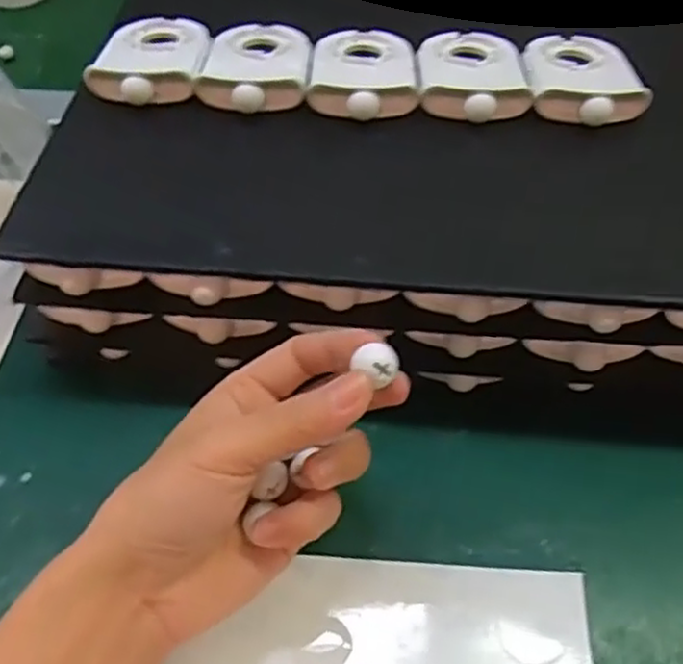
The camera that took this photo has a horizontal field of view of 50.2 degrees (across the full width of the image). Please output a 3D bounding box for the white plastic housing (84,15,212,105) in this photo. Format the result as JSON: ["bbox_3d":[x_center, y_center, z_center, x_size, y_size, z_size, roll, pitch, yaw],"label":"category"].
[{"bbox_3d":[-0.105,-0.158,0.408,0.059,0.018,0.083,0,51,-1],"label":"white plastic housing"}]

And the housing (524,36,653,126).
[{"bbox_3d":[0.134,-0.144,0.404,0.059,0.021,0.082,5,51,4],"label":"housing"}]

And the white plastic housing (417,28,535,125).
[{"bbox_3d":[0.073,-0.149,0.405,0.056,0.015,0.086,2,51,1],"label":"white plastic housing"}]

